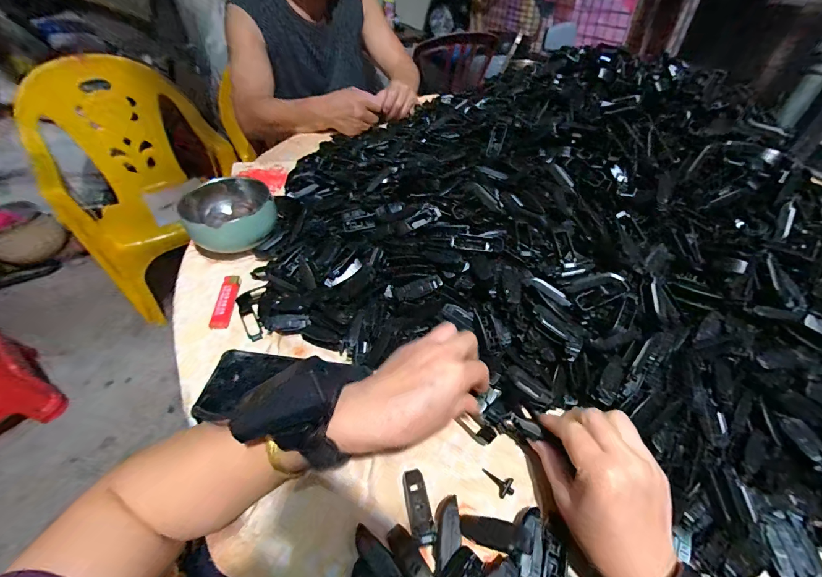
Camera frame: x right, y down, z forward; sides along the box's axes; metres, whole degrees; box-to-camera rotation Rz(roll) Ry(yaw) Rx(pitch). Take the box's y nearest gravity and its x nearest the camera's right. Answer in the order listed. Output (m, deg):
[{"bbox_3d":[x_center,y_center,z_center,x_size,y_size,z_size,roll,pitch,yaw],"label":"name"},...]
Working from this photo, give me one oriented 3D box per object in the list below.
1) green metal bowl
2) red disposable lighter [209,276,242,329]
[{"bbox_3d":[-0.257,-0.103,0.498,0.115,0.074,0.106,0,47,0],"label":"green metal bowl"},{"bbox_3d":[-0.229,0.015,0.431,0.021,0.011,0.081,-5,47,-5],"label":"red disposable lighter"}]

